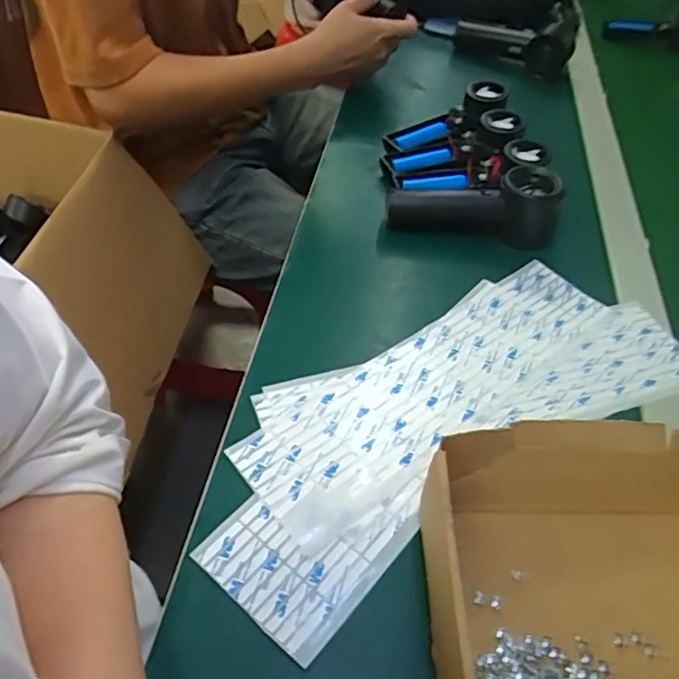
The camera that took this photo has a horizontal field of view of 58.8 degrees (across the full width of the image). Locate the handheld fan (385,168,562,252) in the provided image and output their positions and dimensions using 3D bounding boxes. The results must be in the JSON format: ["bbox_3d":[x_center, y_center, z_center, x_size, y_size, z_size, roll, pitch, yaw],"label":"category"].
[{"bbox_3d":[0.125,-0.129,0.575,0.155,0.056,0.053,6,48,0],"label":"handheld fan"}]

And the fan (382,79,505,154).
[{"bbox_3d":[0.126,-0.248,0.671,0.162,0.033,0.055,-32,58,-15],"label":"fan"}]

